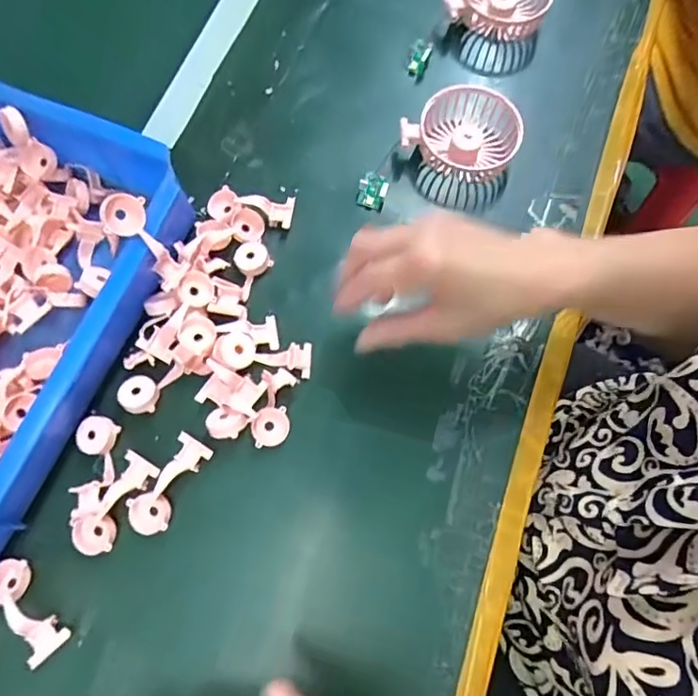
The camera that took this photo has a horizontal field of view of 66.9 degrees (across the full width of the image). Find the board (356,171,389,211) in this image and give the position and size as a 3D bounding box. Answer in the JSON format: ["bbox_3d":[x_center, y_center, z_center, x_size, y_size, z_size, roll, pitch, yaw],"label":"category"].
[{"bbox_3d":[0.021,-0.140,0.473,0.026,0.013,0.031,25,102,4],"label":"board"}]

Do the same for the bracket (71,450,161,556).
[{"bbox_3d":[-0.172,0.114,0.385,0.028,0.017,0.076,30,75,11],"label":"bracket"}]

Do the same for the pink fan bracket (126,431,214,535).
[{"bbox_3d":[-0.135,0.102,0.395,0.033,0.012,0.076,27,74,10],"label":"pink fan bracket"}]

